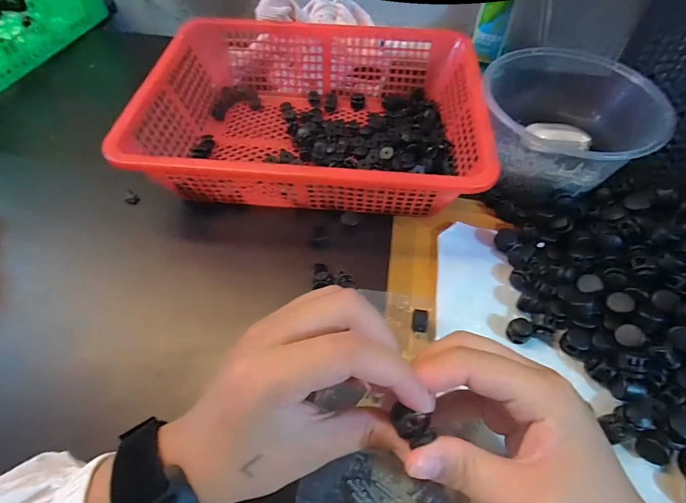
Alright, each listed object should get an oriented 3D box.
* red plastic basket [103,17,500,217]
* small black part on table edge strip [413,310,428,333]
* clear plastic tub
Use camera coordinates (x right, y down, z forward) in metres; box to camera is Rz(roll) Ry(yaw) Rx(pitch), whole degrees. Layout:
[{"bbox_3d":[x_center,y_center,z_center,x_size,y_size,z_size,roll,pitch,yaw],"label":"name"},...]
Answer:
[{"bbox_3d":[-0.028,-0.130,0.362,0.300,0.071,0.225,1,56,0],"label":"red plastic basket"},{"bbox_3d":[0.057,0.050,0.273,0.010,0.007,0.015,6,56,4],"label":"small black part on table edge strip"},{"bbox_3d":[0.193,-0.112,0.333,0.135,0.064,0.134,7,56,4],"label":"clear plastic tub"}]

